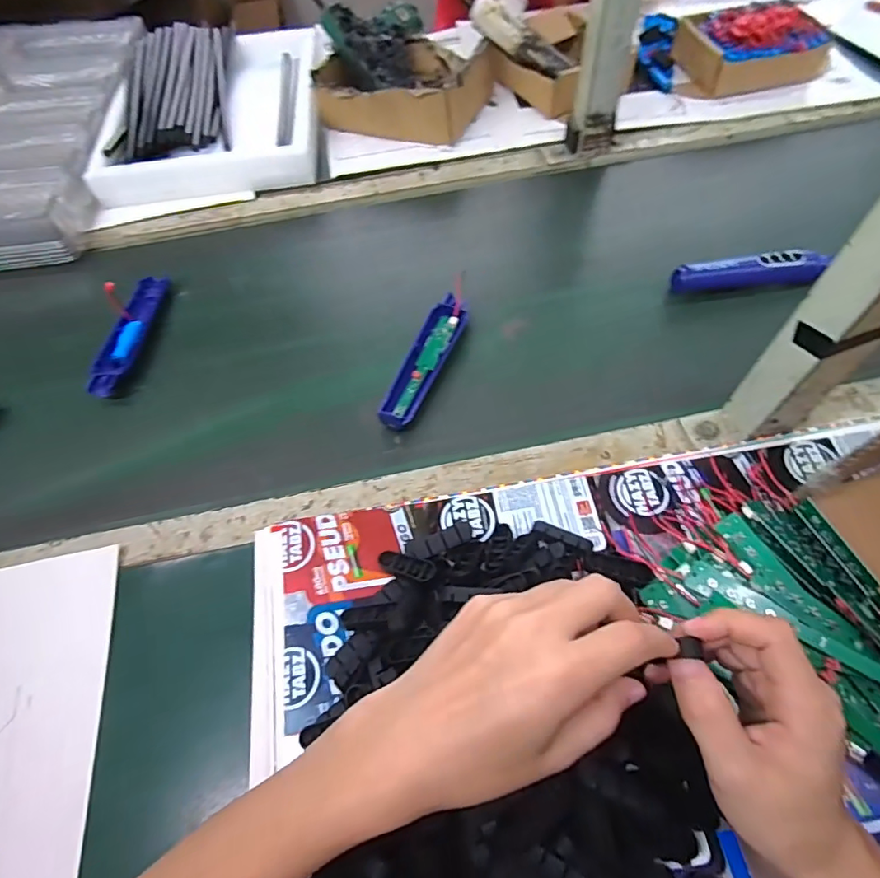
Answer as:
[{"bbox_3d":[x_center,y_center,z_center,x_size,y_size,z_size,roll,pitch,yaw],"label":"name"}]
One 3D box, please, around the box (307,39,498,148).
[{"bbox_3d":[-0.043,-0.518,0.728,0.208,0.069,0.204,20,61,12],"label":"box"}]

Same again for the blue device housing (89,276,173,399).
[{"bbox_3d":[-0.338,-0.117,0.555,0.035,0.023,0.169,6,59,4],"label":"blue device housing"}]

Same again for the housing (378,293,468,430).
[{"bbox_3d":[-0.015,-0.079,0.510,0.038,0.016,0.160,19,61,12],"label":"housing"}]

